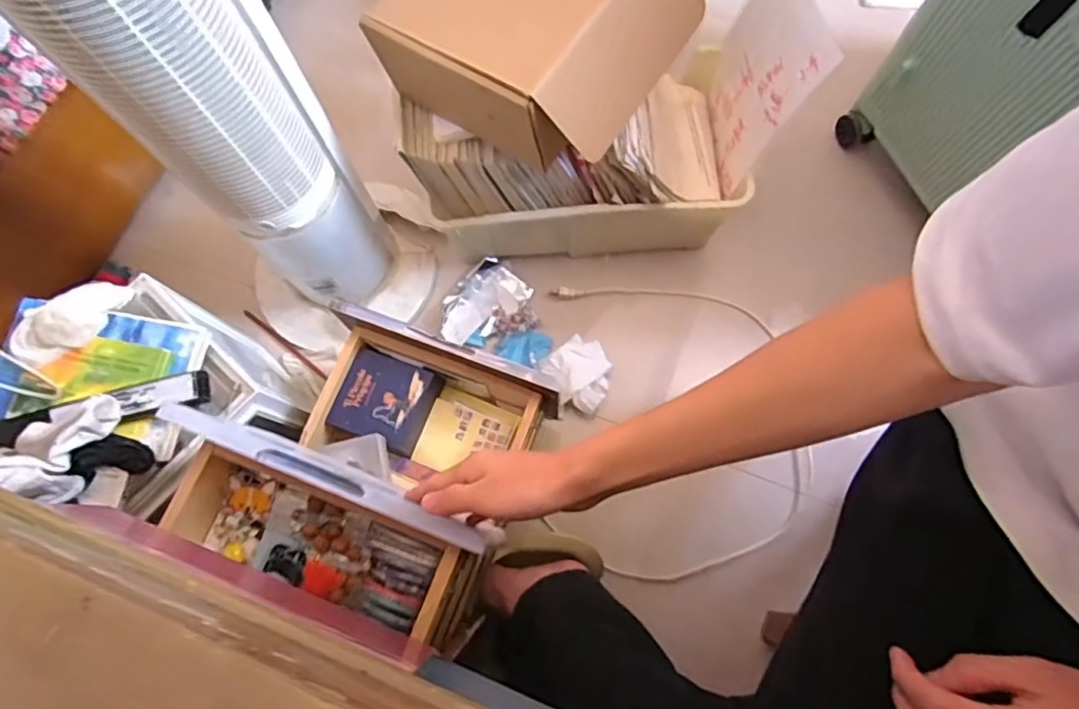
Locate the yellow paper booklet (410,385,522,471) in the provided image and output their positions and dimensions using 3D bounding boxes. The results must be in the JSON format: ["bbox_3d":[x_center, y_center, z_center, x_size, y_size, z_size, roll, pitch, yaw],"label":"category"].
[{"bbox_3d":[-0.090,0.102,0.754,0.108,0.012,0.100,20,76,7],"label":"yellow paper booklet"}]

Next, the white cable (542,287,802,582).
[{"bbox_3d":[0.194,0.104,0.897,0.364,0.023,0.442,2,75,3],"label":"white cable"}]

